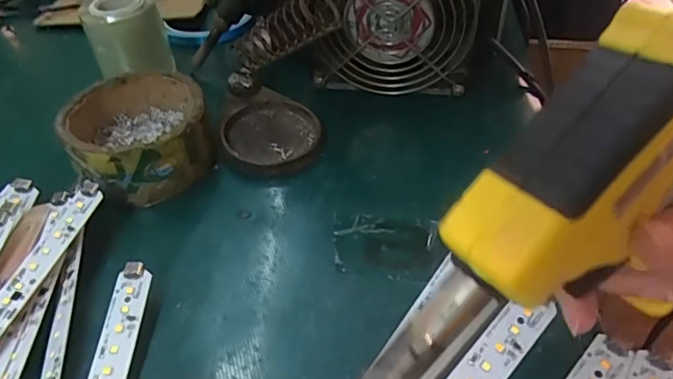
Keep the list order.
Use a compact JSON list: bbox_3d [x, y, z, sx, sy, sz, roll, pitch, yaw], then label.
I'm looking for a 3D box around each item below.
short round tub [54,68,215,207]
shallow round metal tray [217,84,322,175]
[{"bbox_3d":[-0.126,-0.035,0.330,0.081,0.042,0.081,-1,45,1],"label":"short round tub"},{"bbox_3d":[-0.045,-0.038,0.348,0.063,0.017,0.076,-22,48,-18],"label":"shallow round metal tray"}]

